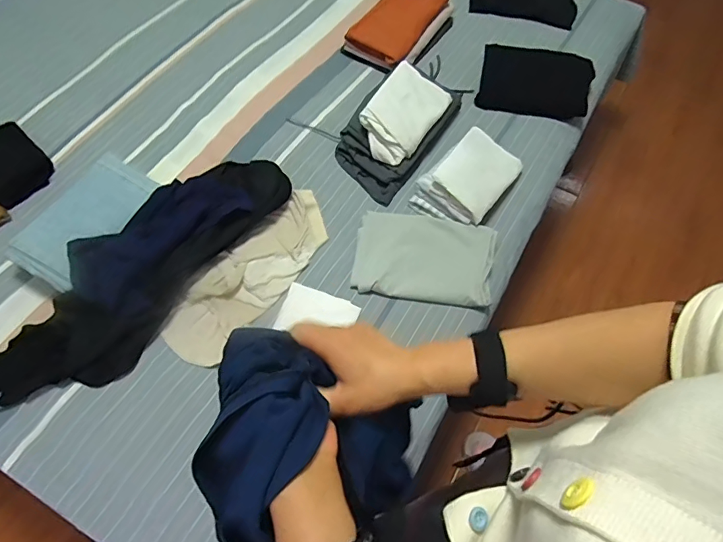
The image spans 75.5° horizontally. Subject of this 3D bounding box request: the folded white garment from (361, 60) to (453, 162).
[{"bbox_3d":[0.088,-0.344,1.011,0.138,0.050,0.230,42,65,-17],"label":"folded white garment"}]

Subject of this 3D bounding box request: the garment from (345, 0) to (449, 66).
[{"bbox_3d":[0.097,-0.647,1.184,0.149,0.047,0.276,30,65,13],"label":"garment"}]

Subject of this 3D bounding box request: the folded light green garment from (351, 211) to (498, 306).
[{"bbox_3d":[0.123,-0.031,0.911,0.260,0.032,0.181,8,62,1],"label":"folded light green garment"}]

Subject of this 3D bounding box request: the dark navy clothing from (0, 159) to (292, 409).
[{"bbox_3d":[-0.396,-0.010,0.855,0.200,0.113,0.631,32,66,14],"label":"dark navy clothing"}]

